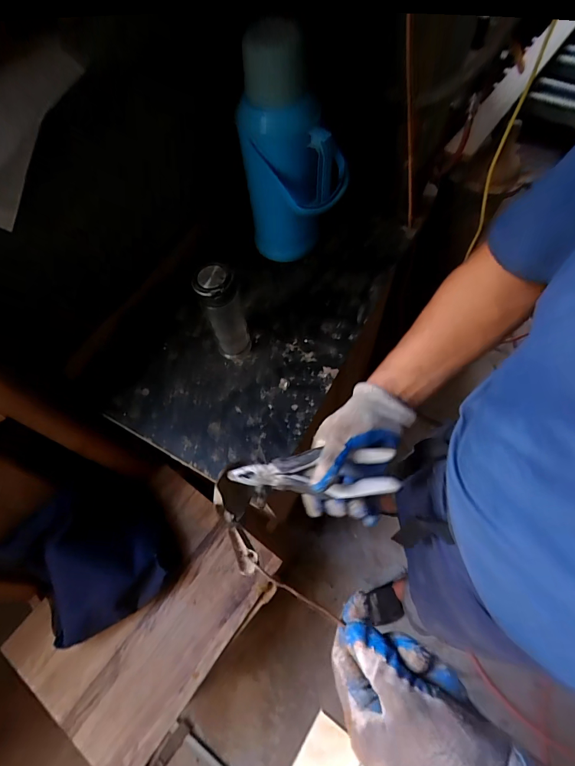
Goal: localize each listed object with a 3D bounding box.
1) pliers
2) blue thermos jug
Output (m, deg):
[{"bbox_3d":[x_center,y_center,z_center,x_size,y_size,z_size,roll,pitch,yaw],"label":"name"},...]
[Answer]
[{"bbox_3d":[0.028,0.104,0.430,0.194,0.027,0.044,-2,60,13],"label":"pliers"},{"bbox_3d":[0.013,-0.382,0.646,0.156,0.396,0.150,-1,64,2],"label":"blue thermos jug"}]

